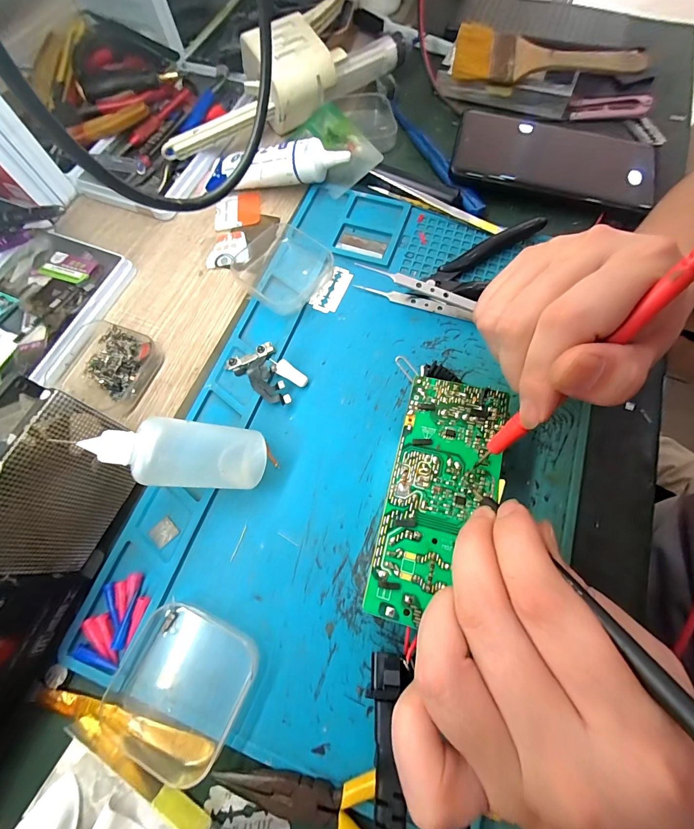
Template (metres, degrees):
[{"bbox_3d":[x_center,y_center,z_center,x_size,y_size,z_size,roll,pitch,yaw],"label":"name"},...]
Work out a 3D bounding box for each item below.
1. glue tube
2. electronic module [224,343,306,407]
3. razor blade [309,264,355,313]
[{"bbox_3d":[-0.066,-0.213,0.298,0.136,0.024,0.034,5,69,18],"label":"glue tube"},{"bbox_3d":[-0.055,-0.030,0.242,0.054,0.009,0.031,36,74,14],"label":"electronic module"},{"bbox_3d":[-0.011,-0.097,0.270,0.021,0.004,0.042,24,72,10],"label":"razor blade"}]

